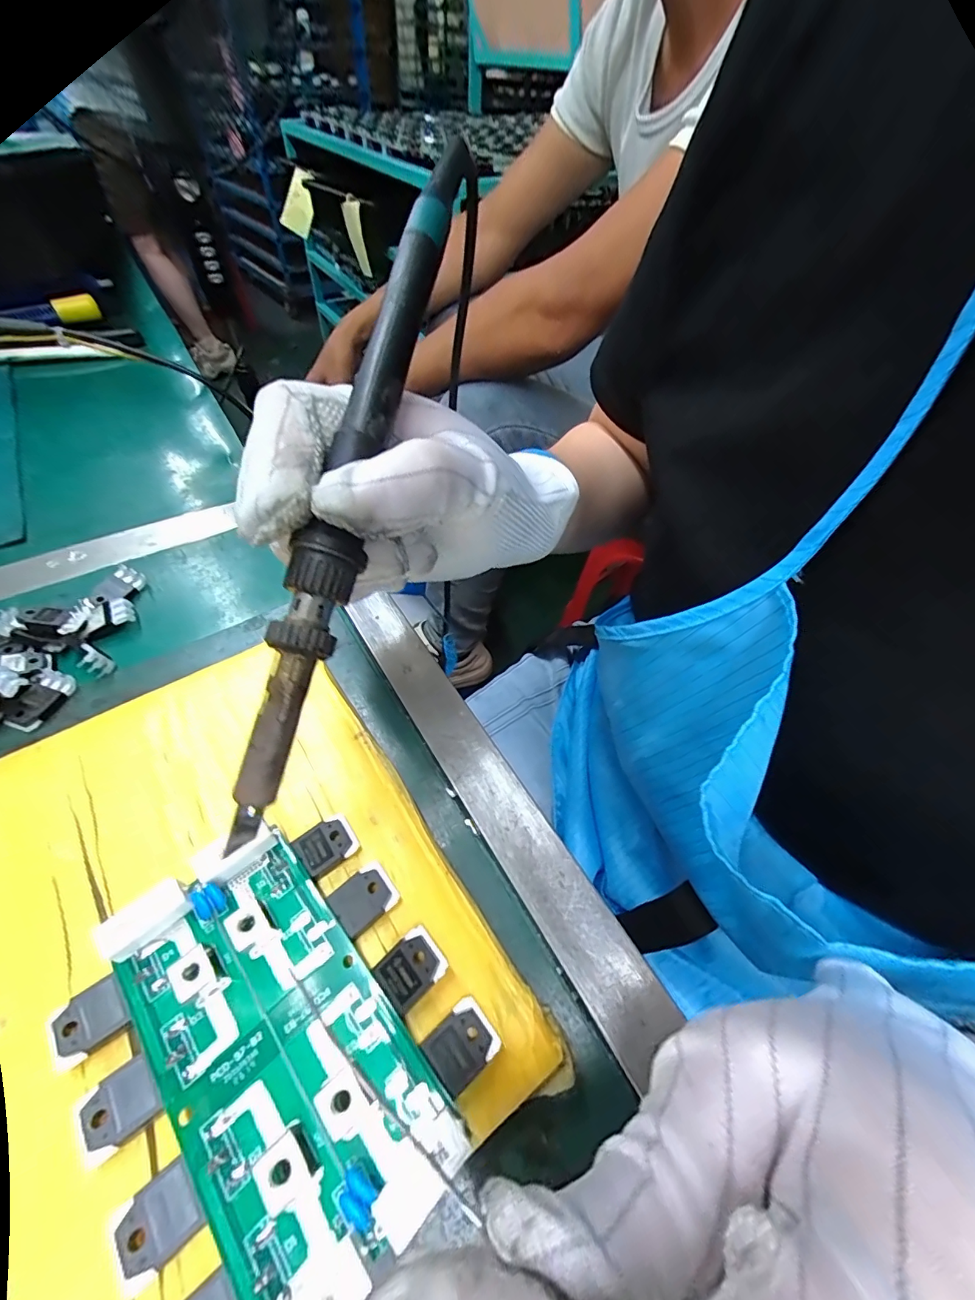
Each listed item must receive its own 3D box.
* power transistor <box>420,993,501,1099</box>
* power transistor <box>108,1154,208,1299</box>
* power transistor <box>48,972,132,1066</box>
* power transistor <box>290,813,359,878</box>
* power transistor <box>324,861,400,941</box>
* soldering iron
[{"bbox_3d":[-0.007,0.111,0.133,0.018,0.007,0.015,-35,61,-25],"label":"power transistor"},{"bbox_3d":[-0.076,0.131,0.109,0.019,0.004,0.016,-29,58,-22],"label":"power transistor"},{"bbox_3d":[-0.110,0.101,0.130,0.016,0.004,0.015,-35,61,-25],"label":"power transistor"},{"bbox_3d":[-0.056,0.067,0.163,0.019,0.004,0.015,-29,58,-22],"label":"power transistor"},{"bbox_3d":[-0.040,0.080,0.153,0.019,0.004,0.015,-33,60,-24],"label":"power transistor"},{"bbox_3d":[-0.035,-0.056,0.143,0.024,0.016,0.224,14,82,9],"label":"soldering iron"}]

